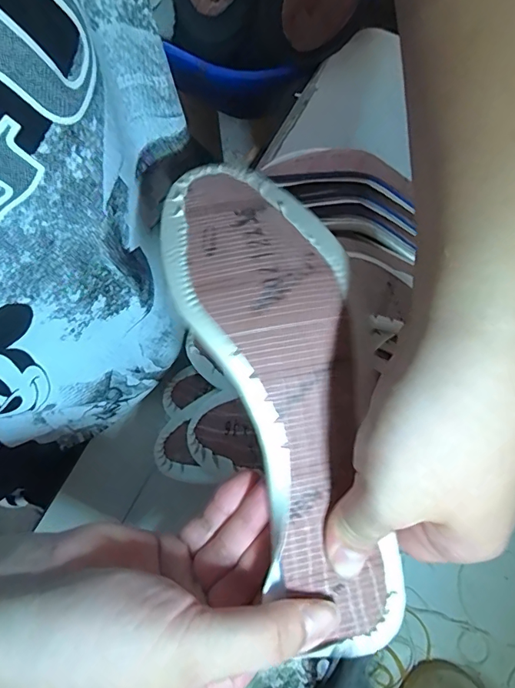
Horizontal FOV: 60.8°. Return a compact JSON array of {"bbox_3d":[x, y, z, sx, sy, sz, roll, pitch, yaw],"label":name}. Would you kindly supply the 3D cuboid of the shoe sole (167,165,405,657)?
[{"bbox_3d":[0.017,0.018,0.191,0.071,0.035,0.222,-16,85,-5],"label":"shoe sole"}]

